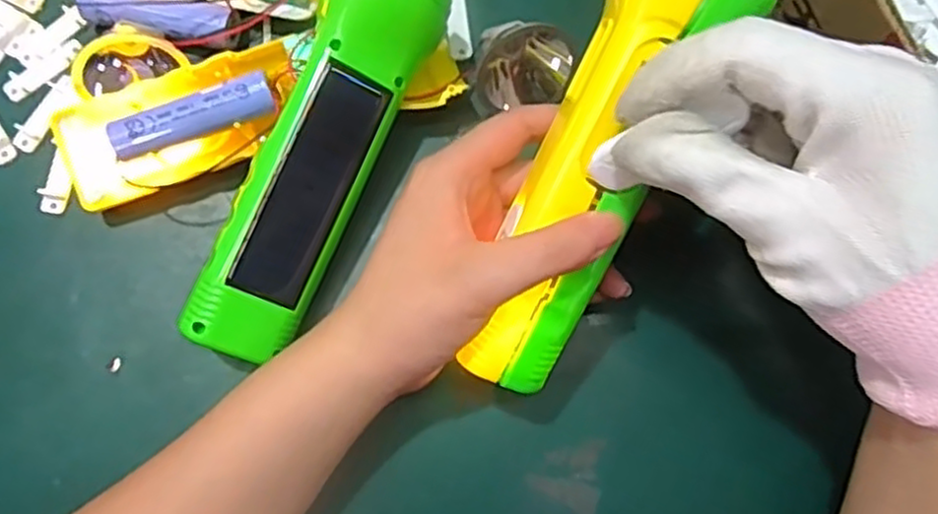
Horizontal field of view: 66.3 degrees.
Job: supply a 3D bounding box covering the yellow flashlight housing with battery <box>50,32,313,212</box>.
[{"bbox_3d":[-0.114,-0.055,0.293,0.105,0.031,0.039,-19,79,-6],"label":"yellow flashlight housing with battery"}]

